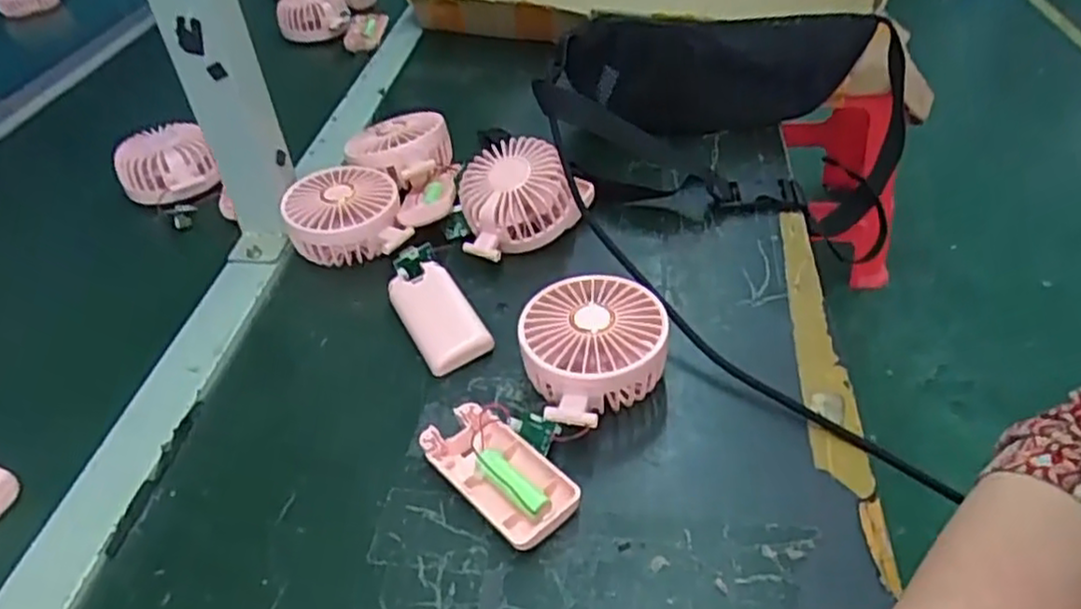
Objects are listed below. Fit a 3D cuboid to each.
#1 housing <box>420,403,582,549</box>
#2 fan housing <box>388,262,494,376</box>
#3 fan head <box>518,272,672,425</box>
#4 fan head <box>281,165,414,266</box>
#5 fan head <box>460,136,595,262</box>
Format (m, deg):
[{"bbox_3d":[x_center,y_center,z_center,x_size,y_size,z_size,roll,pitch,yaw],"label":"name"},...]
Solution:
[{"bbox_3d":[-0.022,0.089,0.393,0.047,0.017,0.091,-32,47,-26],"label":"housing"},{"bbox_3d":[-0.068,0.008,0.489,0.044,0.020,0.088,-23,44,-18],"label":"fan housing"},{"bbox_3d":[0.031,0.030,0.431,0.082,0.045,0.098,4,42,12],"label":"fan head"},{"bbox_3d":[-0.149,-0.068,0.560,0.084,0.042,0.086,-13,41,-7],"label":"fan head"},{"bbox_3d":[-0.010,-0.080,0.545,0.095,0.063,0.081,-6,41,0],"label":"fan head"}]

